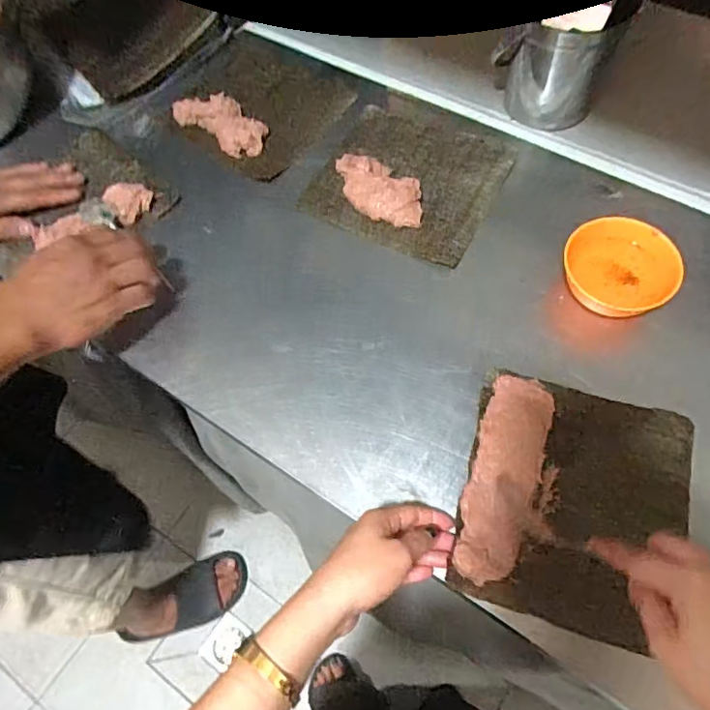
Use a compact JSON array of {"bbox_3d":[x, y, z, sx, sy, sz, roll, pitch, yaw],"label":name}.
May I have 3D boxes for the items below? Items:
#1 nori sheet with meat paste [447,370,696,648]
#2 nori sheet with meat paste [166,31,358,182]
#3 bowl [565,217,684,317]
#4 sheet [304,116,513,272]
[{"bbox_3d":[0.188,0.120,0.464,0.180,0.016,0.200,15,66,10],"label":"nori sheet with meat paste"},{"bbox_3d":[-0.124,-0.332,0.699,0.189,0.027,0.202,32,70,19],"label":"nori sheet with meat paste"},{"bbox_3d":[0.258,-0.083,0.535,0.093,0.052,0.100,-2,63,3],"label":"bowl"},{"bbox_3d":[0.060,-0.211,0.625,0.201,0.029,0.182,25,67,16],"label":"sheet"}]

